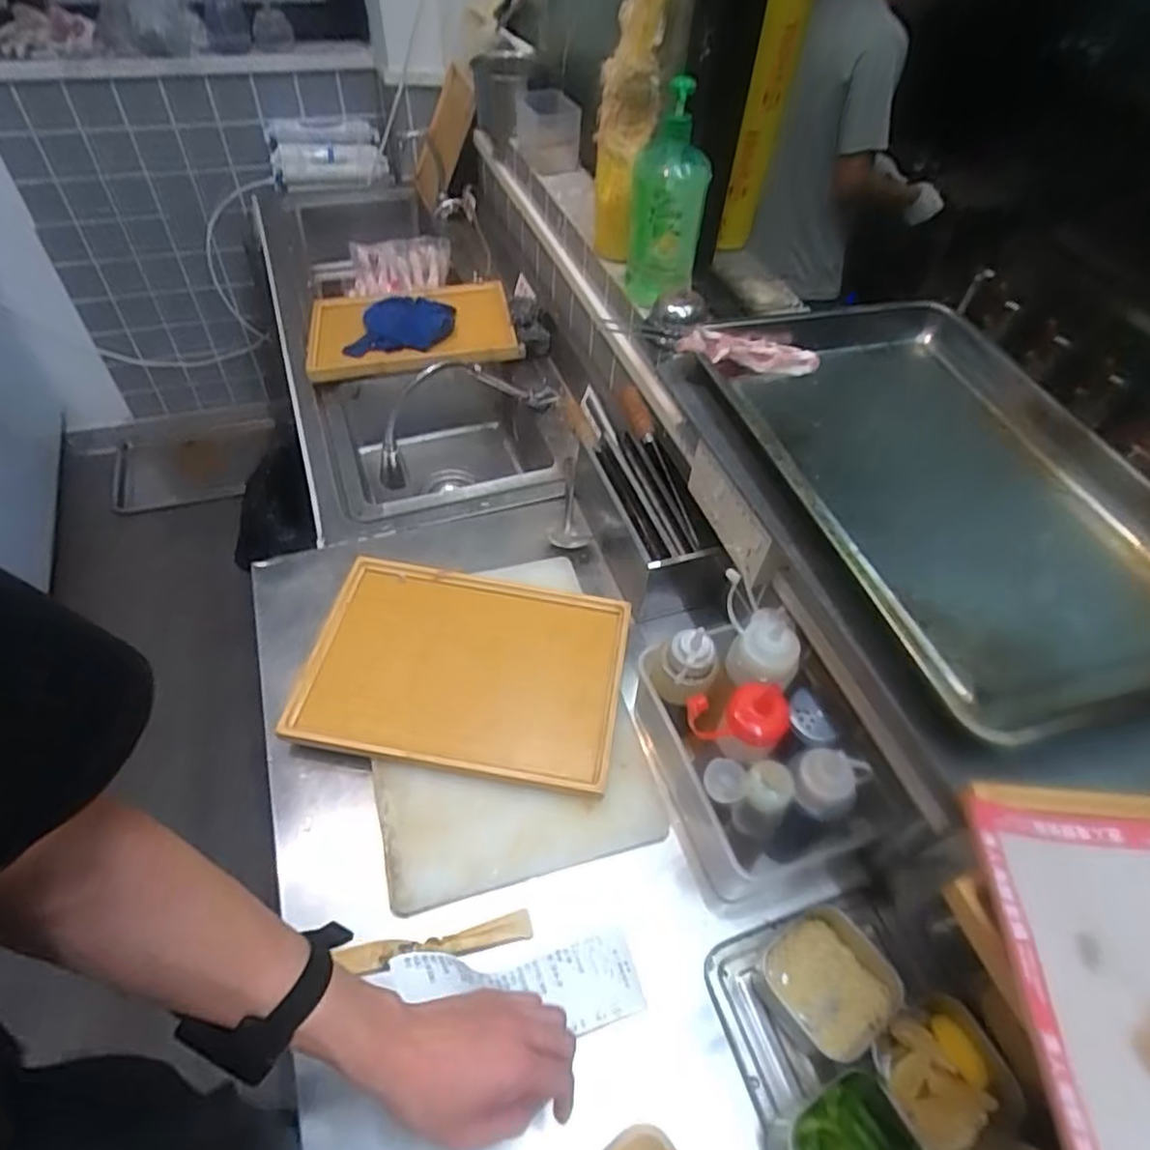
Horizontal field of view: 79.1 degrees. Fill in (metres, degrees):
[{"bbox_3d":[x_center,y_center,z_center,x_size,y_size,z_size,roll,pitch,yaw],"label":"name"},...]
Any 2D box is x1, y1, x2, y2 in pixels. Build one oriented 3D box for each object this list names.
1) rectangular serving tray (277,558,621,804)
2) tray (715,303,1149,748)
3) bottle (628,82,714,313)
[{"bbox_3d":[-0.139,0.116,0.876,0.385,0.032,0.274,10,49,2],"label":"rectangular serving tray"},{"bbox_3d":[0.421,-0.109,0.766,0.386,0.062,0.593,-11,53,-14],"label":"tray"},{"bbox_3d":[0.129,-0.517,0.969,0.100,0.273,0.118,8,51,2],"label":"bottle"}]

